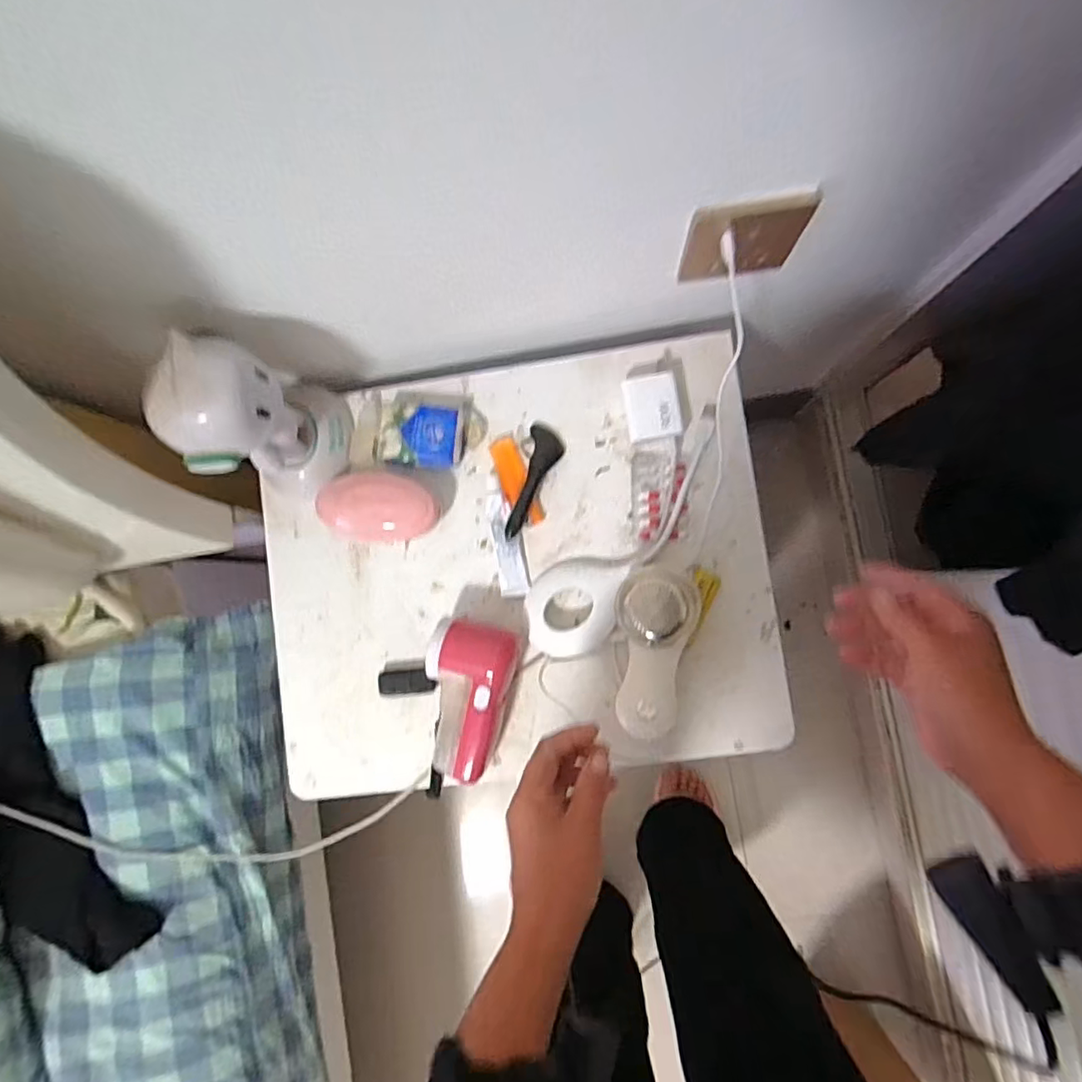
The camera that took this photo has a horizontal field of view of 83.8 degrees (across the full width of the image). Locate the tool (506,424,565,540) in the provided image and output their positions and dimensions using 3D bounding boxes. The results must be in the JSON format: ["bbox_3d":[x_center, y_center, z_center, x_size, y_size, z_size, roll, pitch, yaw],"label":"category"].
[{"bbox_3d":[-0.008,-0.055,0.555,0.033,0.012,0.109,19,76,4],"label":"tool"}]

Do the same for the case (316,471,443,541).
[{"bbox_3d":[-0.150,-0.030,0.559,0.111,0.041,0.063,-2,86,5],"label":"case"}]

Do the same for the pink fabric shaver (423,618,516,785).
[{"bbox_3d":[-0.064,0.140,0.536,0.071,0.056,0.134,7,87,6],"label":"pink fabric shaver"}]

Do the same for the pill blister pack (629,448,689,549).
[{"bbox_3d":[0.109,-0.040,0.548,0.049,0.011,0.084,-3,86,5],"label":"pill blister pack"}]

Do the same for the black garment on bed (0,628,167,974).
[{"bbox_3d":[-0.488,0.238,0.580,0.112,0.045,0.358,-28,84,3],"label":"black garment on bed"}]

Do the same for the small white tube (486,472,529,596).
[{"bbox_3d":[-0.032,-0.006,0.561,0.027,0.017,0.111,-10,85,5],"label":"small white tube"}]

